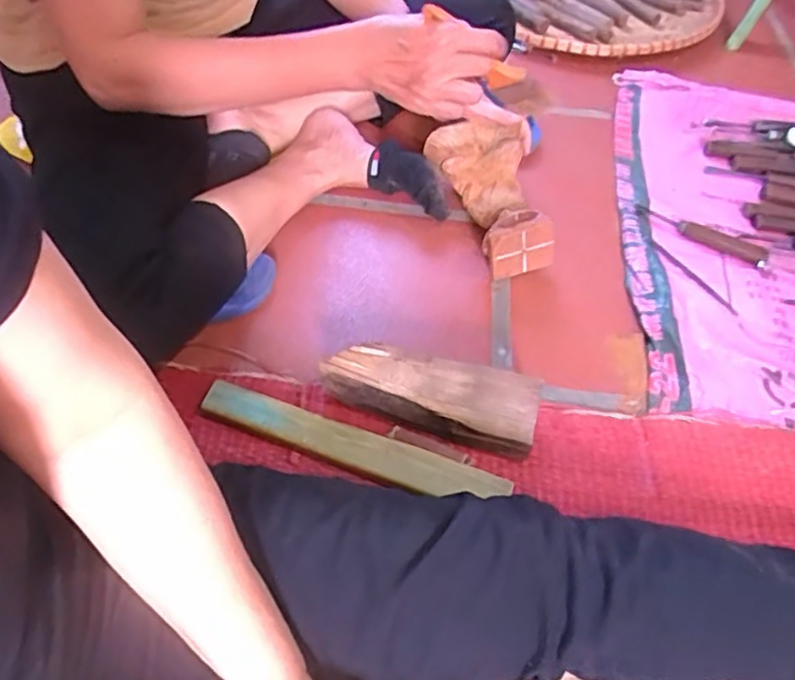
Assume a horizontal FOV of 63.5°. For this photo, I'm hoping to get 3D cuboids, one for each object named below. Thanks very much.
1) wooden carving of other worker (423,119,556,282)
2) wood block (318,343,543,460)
[{"bbox_3d":[0.110,-0.170,0.744,0.117,0.071,0.188,-14,66,-13],"label":"wooden carving of other worker"},{"bbox_3d":[0.030,0.052,0.595,0.193,0.072,0.050,16,53,10],"label":"wood block"}]

